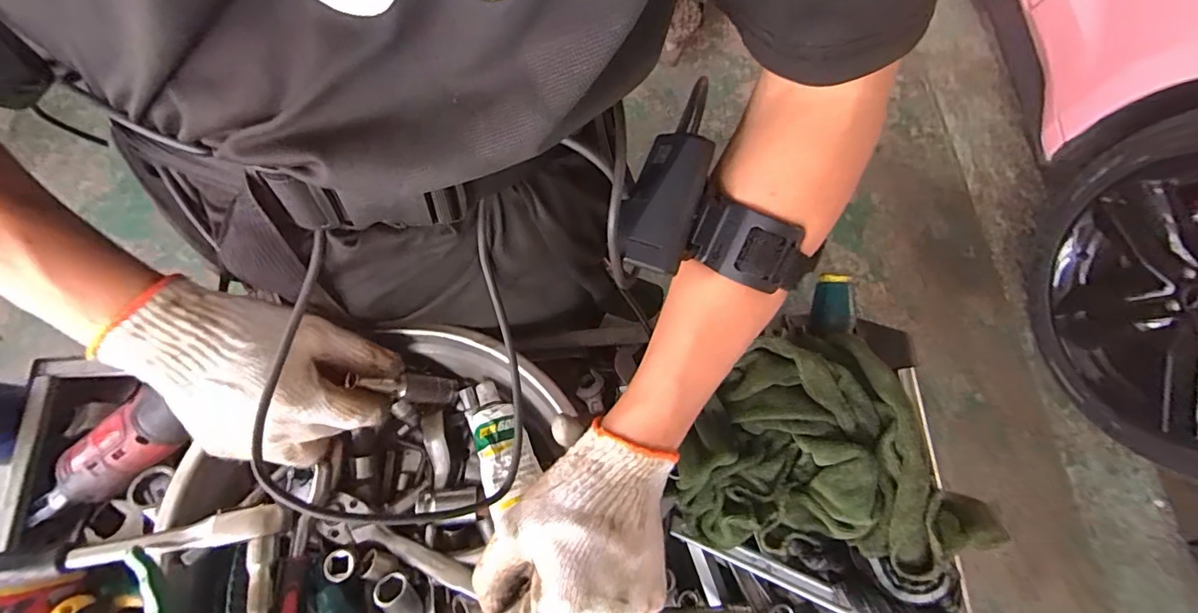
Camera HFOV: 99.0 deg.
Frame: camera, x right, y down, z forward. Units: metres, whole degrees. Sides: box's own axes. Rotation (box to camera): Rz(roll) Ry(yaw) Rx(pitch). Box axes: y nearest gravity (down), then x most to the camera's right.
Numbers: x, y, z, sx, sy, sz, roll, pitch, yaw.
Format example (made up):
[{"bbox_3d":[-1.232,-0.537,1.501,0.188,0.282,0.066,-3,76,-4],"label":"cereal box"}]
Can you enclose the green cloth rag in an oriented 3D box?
[{"bbox_3d":[0.142,0.113,0.354,0.168,0.062,0.184,-29,76,-9],"label":"green cloth rag"}]

